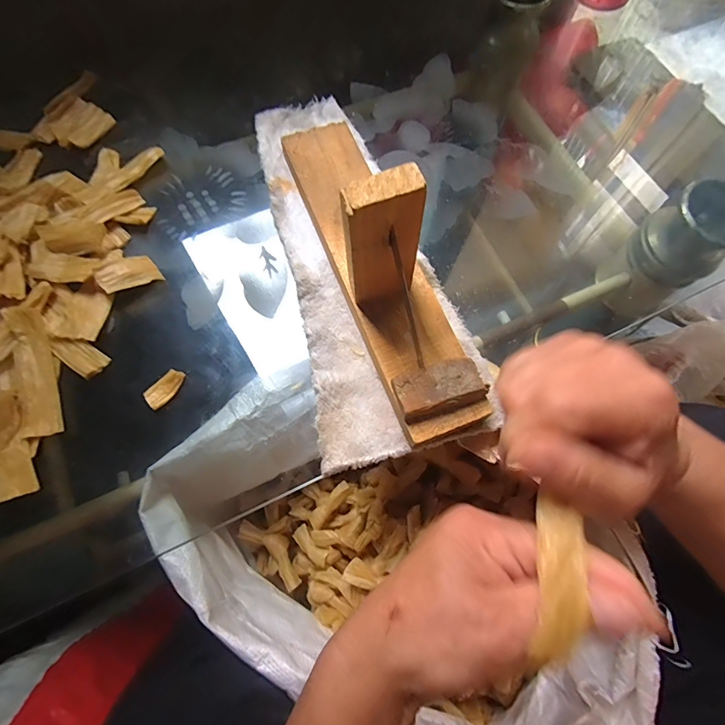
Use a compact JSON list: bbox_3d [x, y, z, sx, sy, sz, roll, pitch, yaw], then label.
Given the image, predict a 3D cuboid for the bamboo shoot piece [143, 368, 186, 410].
[{"bbox_3d":[-0.138,0.018,0.297,0.016,0.008,0.029,40,73,12],"label":"bamboo shoot piece"}]

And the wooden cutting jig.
[{"bbox_3d":[0.013,-0.091,0.281,0.067,0.122,0.278,-19,71,-9],"label":"wooden cutting jig"}]

